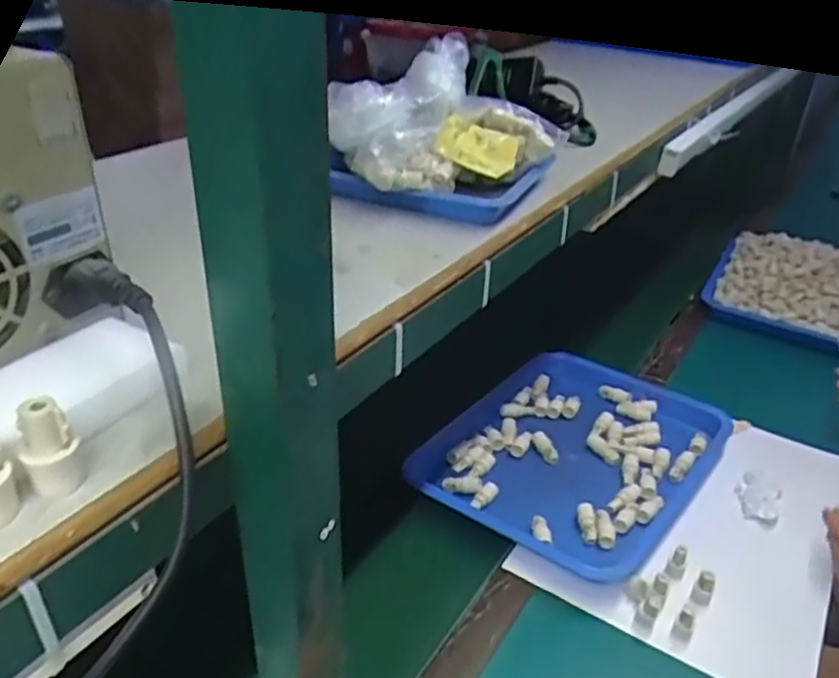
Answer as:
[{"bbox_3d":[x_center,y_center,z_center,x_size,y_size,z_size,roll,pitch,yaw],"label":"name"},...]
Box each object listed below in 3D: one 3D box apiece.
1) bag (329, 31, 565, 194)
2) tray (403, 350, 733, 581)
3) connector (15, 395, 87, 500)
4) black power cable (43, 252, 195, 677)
[{"bbox_3d":[0.009,-0.209,0.654,0.174,0.088,0.156,-17,36,-29],"label":"bag"},{"bbox_3d":[0.218,0.157,1.043,0.352,0.038,0.433,23,37,30],"label":"tray"},{"bbox_3d":[-0.157,0.045,0.303,0.021,0.044,0.018,-14,34,-25],"label":"connector"},{"bbox_3d":[-0.149,0.070,0.349,0.082,0.234,0.040,0,-7,-5],"label":"black power cable"}]

